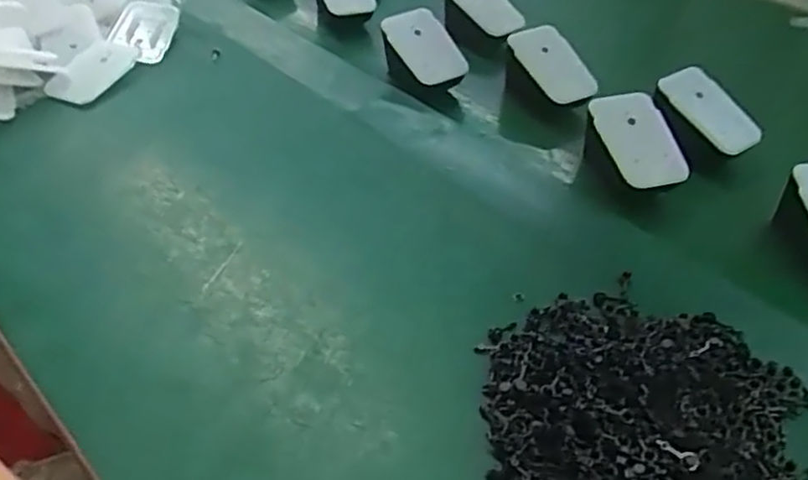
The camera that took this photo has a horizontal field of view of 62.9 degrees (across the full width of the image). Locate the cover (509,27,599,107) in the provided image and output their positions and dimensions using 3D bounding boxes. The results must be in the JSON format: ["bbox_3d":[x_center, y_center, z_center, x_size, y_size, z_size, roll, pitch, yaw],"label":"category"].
[{"bbox_3d":[0.104,-0.124,0.470,0.011,0.037,0.071,-20,68,-44],"label":"cover"}]

